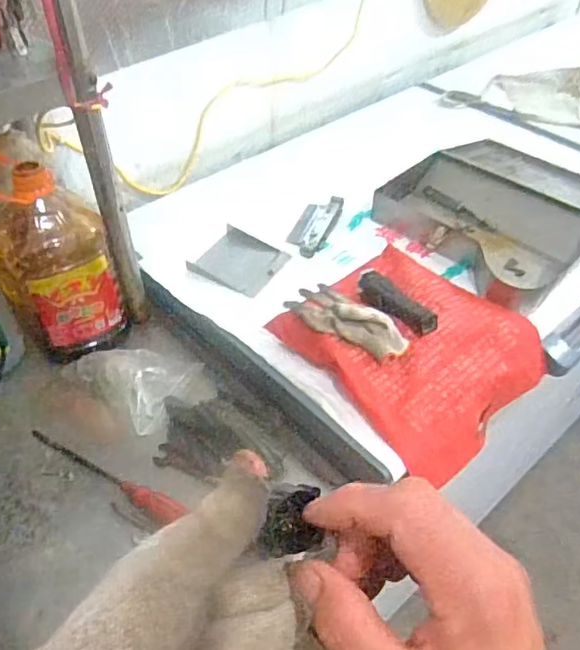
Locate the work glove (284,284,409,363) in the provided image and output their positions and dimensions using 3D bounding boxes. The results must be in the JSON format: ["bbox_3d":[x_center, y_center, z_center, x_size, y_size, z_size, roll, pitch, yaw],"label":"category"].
[{"bbox_3d":[0.080,-0.006,0.894,0.184,0.033,0.097,34,54,30],"label":"work glove"}]

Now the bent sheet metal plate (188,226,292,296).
[{"bbox_3d":[-0.089,-0.112,1.073,0.139,0.017,0.135,25,50,24],"label":"bent sheet metal plate"}]

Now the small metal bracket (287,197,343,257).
[{"bbox_3d":[0.048,-0.191,1.146,0.068,0.019,0.182,14,47,14],"label":"small metal bracket"}]

